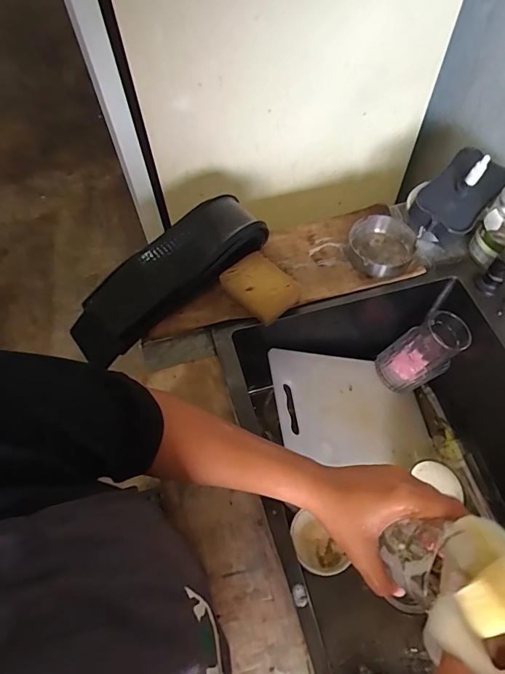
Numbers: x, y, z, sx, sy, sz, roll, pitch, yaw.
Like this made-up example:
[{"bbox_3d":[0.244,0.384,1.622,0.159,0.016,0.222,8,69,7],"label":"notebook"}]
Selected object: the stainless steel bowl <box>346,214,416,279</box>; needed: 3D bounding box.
[{"bbox_3d":[0.192,-0.136,0.615,0.093,0.034,0.097,0,61,1],"label":"stainless steel bowl"}]

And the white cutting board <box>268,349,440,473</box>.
[{"bbox_3d":[0.163,0.111,0.648,0.290,0.008,0.174,8,57,-27],"label":"white cutting board"}]

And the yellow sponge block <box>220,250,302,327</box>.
[{"bbox_3d":[0.011,-0.066,0.577,0.074,0.038,0.094,-40,67,-19],"label":"yellow sponge block"}]

